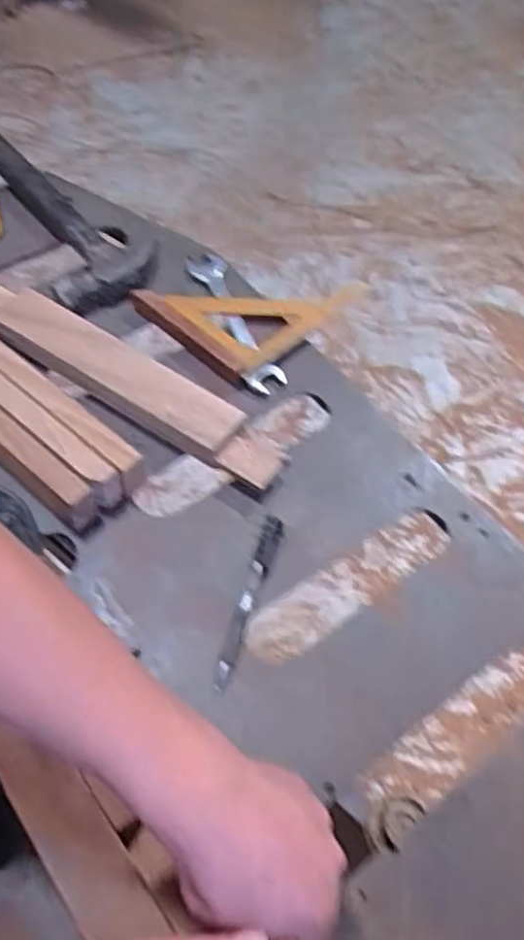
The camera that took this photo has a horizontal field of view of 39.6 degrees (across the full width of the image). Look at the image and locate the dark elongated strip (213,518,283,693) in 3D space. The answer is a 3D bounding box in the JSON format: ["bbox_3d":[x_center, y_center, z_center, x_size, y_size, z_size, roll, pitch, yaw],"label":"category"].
[{"bbox_3d":[-0.007,0.092,0.529,0.015,0.007,0.138,16,55,7],"label":"dark elongated strip"}]

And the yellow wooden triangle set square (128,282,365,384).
[{"bbox_3d":[-0.002,-0.165,0.691,0.189,0.028,0.128,-37,65,-26],"label":"yellow wooden triangle set square"}]

